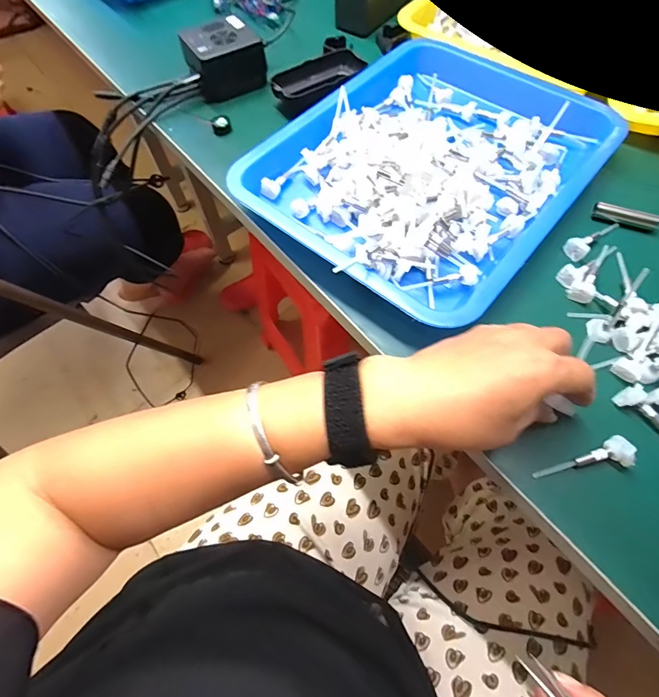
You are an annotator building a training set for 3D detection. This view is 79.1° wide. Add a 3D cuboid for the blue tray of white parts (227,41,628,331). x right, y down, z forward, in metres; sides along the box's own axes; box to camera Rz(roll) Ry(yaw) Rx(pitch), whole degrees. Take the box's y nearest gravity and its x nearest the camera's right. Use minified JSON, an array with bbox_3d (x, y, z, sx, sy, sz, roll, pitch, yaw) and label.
[{"bbox_3d":[0.100,-0.188,0.381,0.261,0.046,0.335,37,70,18],"label":"blue tray of white parts"}]

